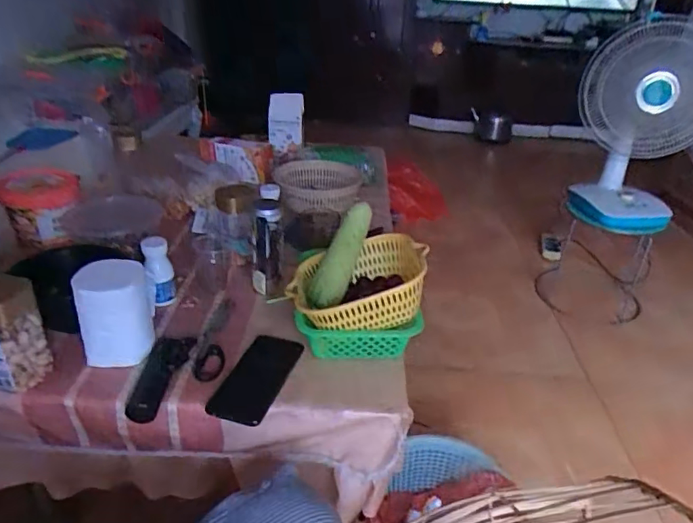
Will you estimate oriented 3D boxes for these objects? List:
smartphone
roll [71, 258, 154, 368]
[{"bbox_3d":[-0.122,0.155,0.704,0.080,0.012,0.165,11,31,14],"label":"smartphone"},{"bbox_3d":[-0.323,0.071,0.719,0.093,0.123,0.083,-10,32,-20],"label":"roll"}]

